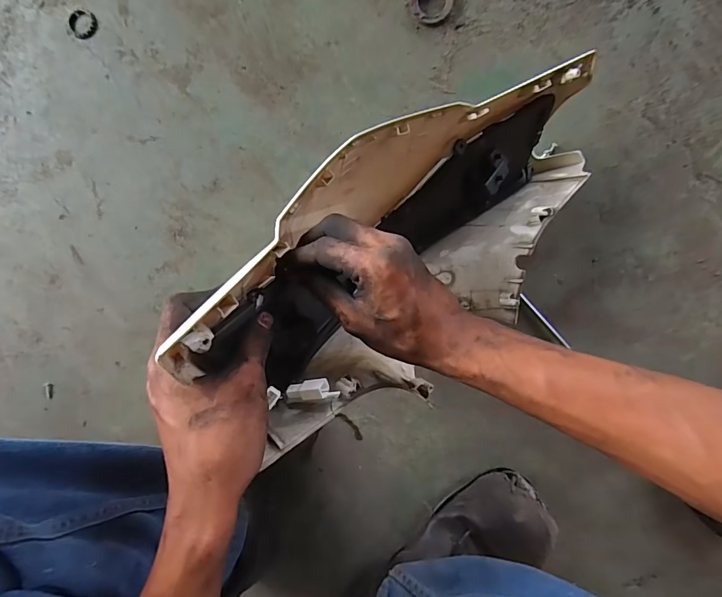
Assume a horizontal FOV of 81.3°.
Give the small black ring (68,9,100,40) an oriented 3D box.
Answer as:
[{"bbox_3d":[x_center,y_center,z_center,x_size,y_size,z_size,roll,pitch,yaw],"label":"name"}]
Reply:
[{"bbox_3d":[-0.360,-0.354,0.544,0.040,0.004,0.035,8,92,5],"label":"small black ring"}]

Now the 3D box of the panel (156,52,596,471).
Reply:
[{"bbox_3d":[0.050,-0.042,0.381,0.197,0.175,0.418,44,64,3],"label":"panel"}]

